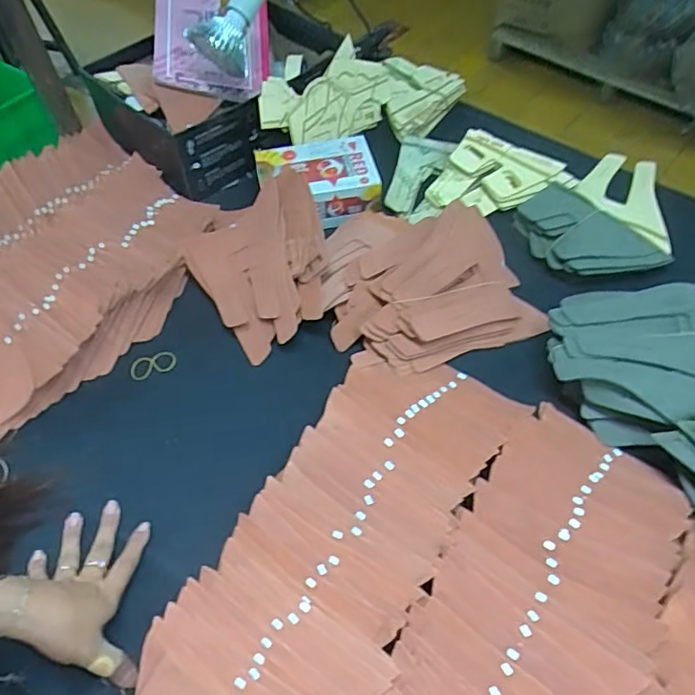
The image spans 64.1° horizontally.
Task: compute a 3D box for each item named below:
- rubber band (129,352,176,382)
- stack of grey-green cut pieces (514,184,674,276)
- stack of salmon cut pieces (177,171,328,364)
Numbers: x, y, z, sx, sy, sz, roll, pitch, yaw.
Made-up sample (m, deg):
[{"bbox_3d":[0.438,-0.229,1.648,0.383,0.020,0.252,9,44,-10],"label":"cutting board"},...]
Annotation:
[{"bbox_3d":[-0.231,0.021,0.658,0.054,0.004,0.027,-17,79,-8],"label":"rubber band"},{"bbox_3d":[0.303,-0.138,0.719,0.181,0.041,0.112,38,64,23],"label":"stack of grey-green cut pieces"},{"bbox_3d":[-0.112,-0.111,0.692,0.172,0.077,0.237,-14,57,-8],"label":"stack of salmon cut pieces"}]

